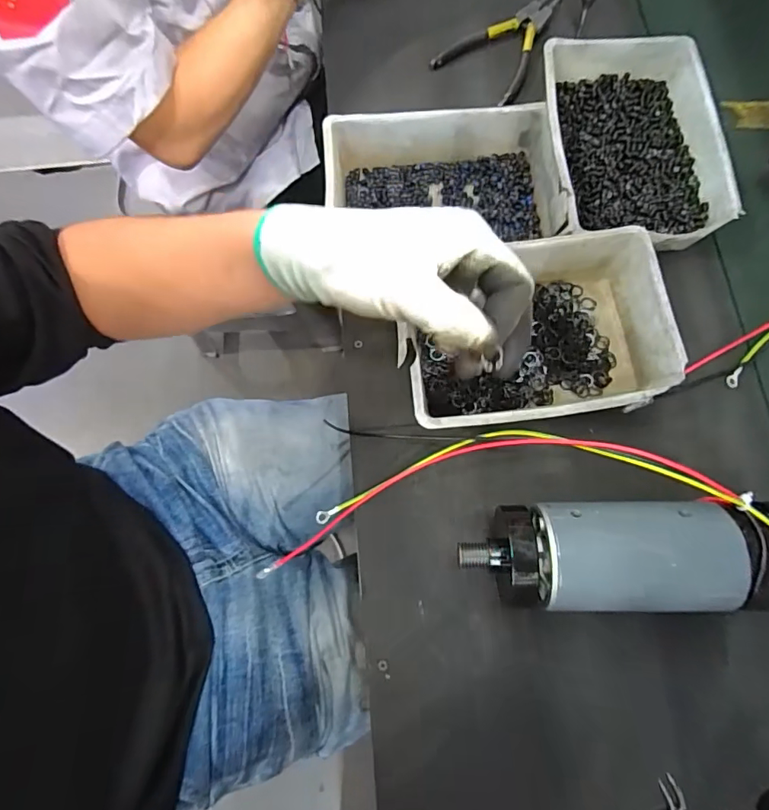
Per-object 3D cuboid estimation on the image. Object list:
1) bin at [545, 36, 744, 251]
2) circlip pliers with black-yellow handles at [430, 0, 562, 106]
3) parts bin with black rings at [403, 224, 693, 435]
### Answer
[{"bbox_3d":[0.223,-0.235,0.437,0.151,0.051,0.200,-3,75,4],"label":"bin"},{"bbox_3d":[0.133,-0.385,0.506,0.090,0.018,0.146,39,82,13],"label":"circlip pliers with black-yellow handles"},{"bbox_3d":[0.118,-0.056,0.391,0.209,0.061,0.145,-11,75,2],"label":"parts bin with black rings"}]

